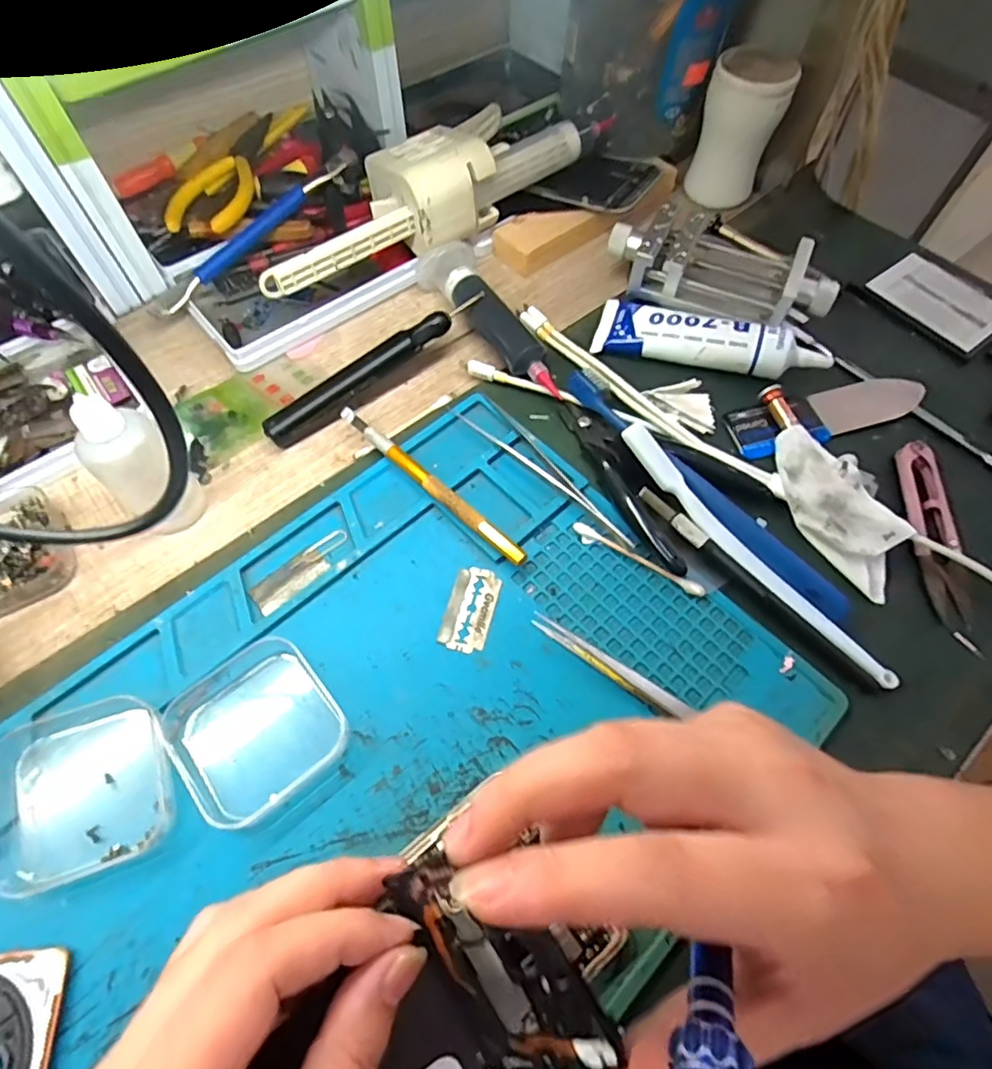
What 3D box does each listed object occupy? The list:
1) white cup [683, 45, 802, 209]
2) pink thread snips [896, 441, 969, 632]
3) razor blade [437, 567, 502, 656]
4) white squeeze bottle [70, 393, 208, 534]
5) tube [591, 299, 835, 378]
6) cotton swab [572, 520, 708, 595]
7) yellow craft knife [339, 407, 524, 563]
[{"bbox_3d":[0.173,-0.290,0.420,0.052,0.086,0.045,18,62,10],"label":"white cup"},{"bbox_3d":[0.225,-0.003,0.299,0.022,0.009,0.103,11,61,6],"label":"pink thread snips"},{"bbox_3d":[-0.012,0.035,0.280,0.022,0.004,0.042,15,62,8],"label":"razor blade"},{"bbox_3d":[-0.167,-0.030,0.276,0.026,0.076,0.033,37,67,19],"label":"white squeeze bottle"},{"bbox_3d":[0.130,-0.123,0.354,0.131,0.025,0.042,15,62,8],"label":"tube"},{"bbox_3d":[0.071,0.012,0.294,0.071,0.004,0.008,28,64,15],"label":"cotton swab"},{"bbox_3d":[-0.036,-0.027,0.309,0.134,0.012,0.008,40,68,20],"label":"yellow craft knife"}]

